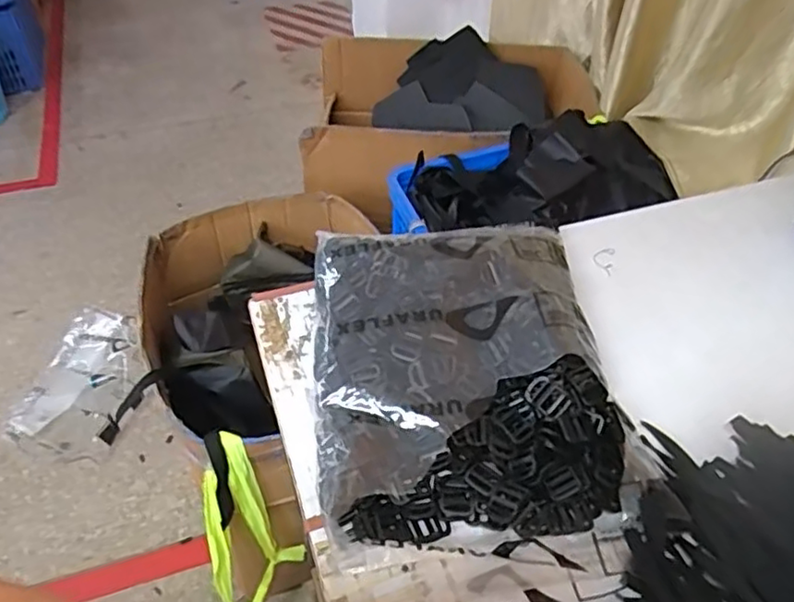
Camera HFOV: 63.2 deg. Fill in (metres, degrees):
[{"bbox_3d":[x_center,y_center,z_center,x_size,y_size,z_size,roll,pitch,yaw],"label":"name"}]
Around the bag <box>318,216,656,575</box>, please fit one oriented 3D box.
[{"bbox_3d":[0.056,0.059,0.584,0.260,0.064,0.343,-5,45,-6],"label":"bag"}]

